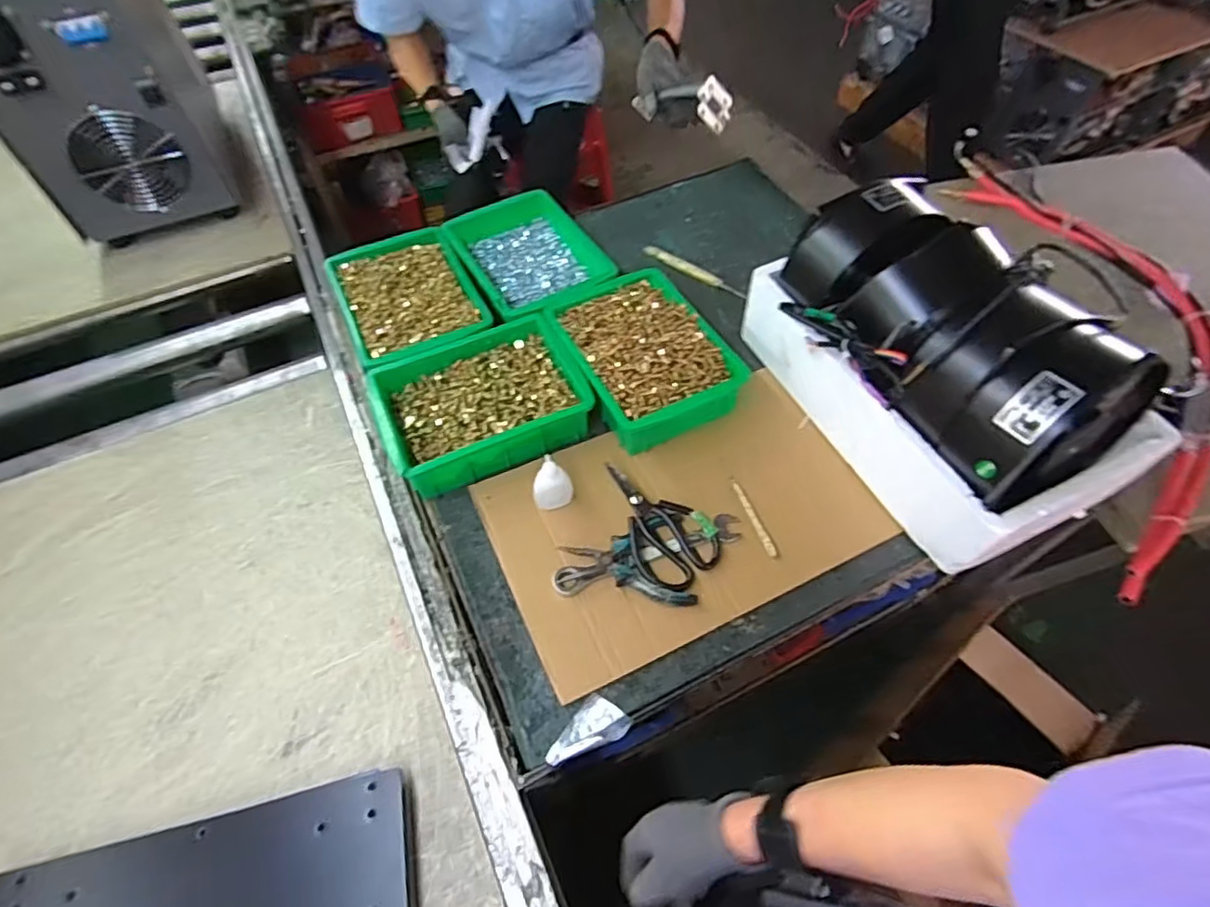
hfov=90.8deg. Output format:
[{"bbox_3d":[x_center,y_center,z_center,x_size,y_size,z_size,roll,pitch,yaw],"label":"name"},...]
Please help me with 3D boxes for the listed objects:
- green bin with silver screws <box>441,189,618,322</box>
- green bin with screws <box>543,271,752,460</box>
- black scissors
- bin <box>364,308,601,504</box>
[{"bbox_3d":[-0.112,-0.295,0.919,0.193,0.057,0.247,-25,58,-16],"label":"green bin with silver screws"},{"bbox_3d":[0.048,-0.137,0.800,0.190,0.067,0.270,-24,60,-14],"label":"green bin with screws"},{"bbox_3d":[0.053,0.077,0.671,0.092,0.012,0.158,-35,76,-22],"label":"black scissors"},{"bbox_3d":[-0.160,-0.067,0.766,0.248,0.061,0.189,-21,59,-12],"label":"bin"}]

